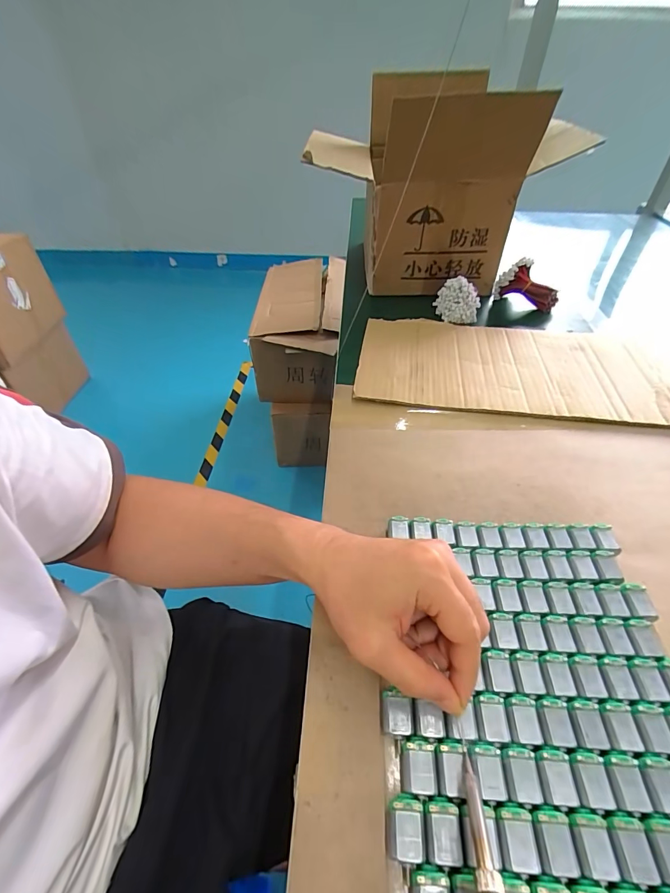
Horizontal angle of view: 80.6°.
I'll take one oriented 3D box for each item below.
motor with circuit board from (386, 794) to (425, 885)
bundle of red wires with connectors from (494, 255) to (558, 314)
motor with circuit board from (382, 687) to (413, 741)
[{"bbox_3d":[0.038,0.212,0.215,0.019,0.016,0.032,5,44,5],"label":"motor with circuit board"},{"bbox_3d":[0.316,-0.260,0.656,0.102,0.078,0.043,25,46,-10],"label":"bundle of red wires with connectors"},{"bbox_3d":[0.039,0.174,0.254,0.018,0.015,0.025,4,44,4],"label":"motor with circuit board"}]

